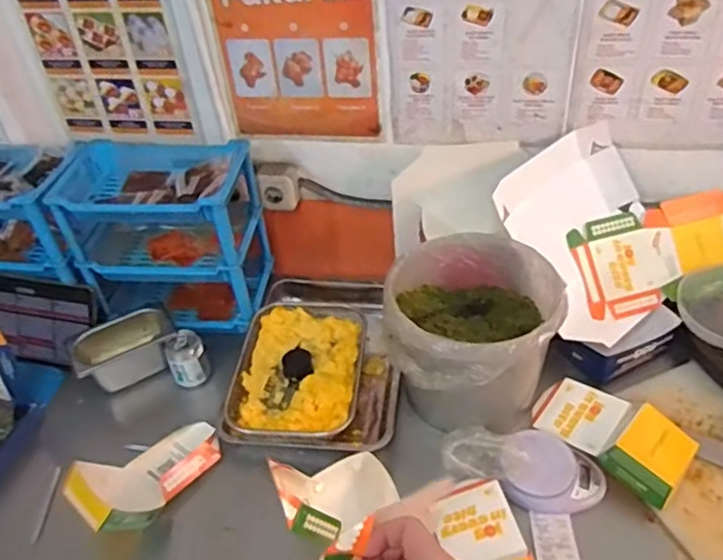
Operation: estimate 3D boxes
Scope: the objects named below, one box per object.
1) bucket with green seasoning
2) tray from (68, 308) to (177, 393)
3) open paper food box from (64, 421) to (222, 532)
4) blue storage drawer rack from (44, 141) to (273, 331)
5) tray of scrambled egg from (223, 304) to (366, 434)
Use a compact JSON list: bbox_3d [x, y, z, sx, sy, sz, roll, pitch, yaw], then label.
[{"bbox_3d":[0.176,0.102,1.000,0.249,0.239,0.263,-3,41,3],"label":"bucket with green seasoning"},{"bbox_3d":[-0.425,0.126,1.123,0.172,0.085,0.123,-18,42,-14],"label":"tray"},{"bbox_3d":[-0.326,0.271,0.933,0.131,0.087,0.216,28,50,33],"label":"open paper food box"},{"bbox_3d":[-0.360,-0.075,1.180,0.328,0.323,0.231,-2,41,3],"label":"blue storage drawer rack"},{"bbox_3d":[-0.103,0.142,1.086,0.209,0.041,0.299,2,41,9],"label":"tray of scrambled egg"}]

